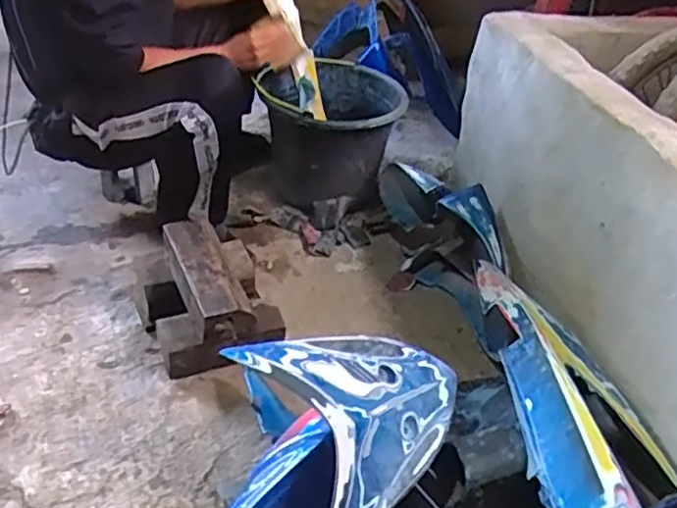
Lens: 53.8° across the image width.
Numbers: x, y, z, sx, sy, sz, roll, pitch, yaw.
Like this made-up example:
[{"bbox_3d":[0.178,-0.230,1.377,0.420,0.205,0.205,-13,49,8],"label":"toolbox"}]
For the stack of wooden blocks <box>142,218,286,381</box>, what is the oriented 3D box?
[{"bbox_3d":[-0.223,0.069,1.142,0.200,0.170,0.238,-13,42,-23],"label":"stack of wooden blocks"}]

